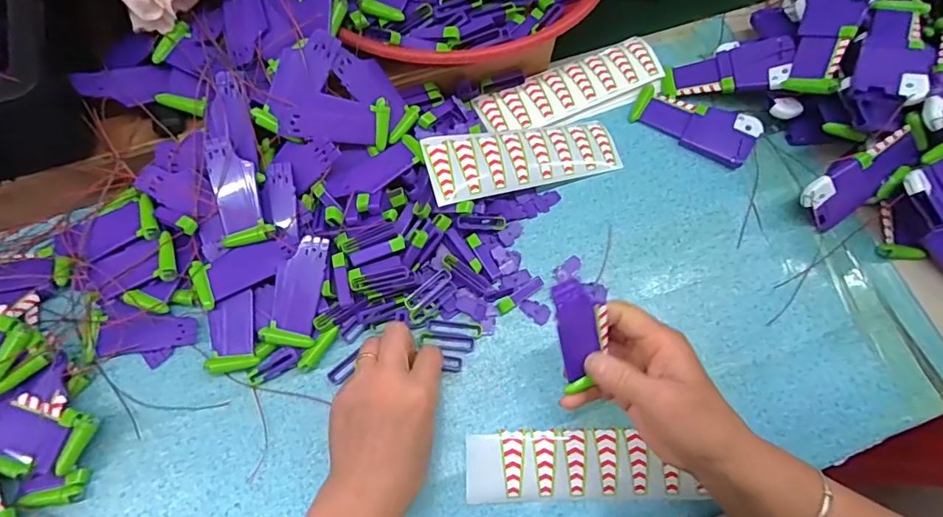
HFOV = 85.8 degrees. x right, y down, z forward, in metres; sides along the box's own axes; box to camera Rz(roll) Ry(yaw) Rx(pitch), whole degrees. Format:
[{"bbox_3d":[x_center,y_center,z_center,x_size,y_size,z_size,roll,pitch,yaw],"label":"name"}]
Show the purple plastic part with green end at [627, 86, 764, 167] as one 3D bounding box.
[{"bbox_3d":[0.219,-0.133,0.500,0.117,0.024,0.048,29,71,9],"label":"purple plastic part with green end"}]

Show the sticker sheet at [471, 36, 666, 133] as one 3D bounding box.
[{"bbox_3d":[0.100,-0.168,0.514,0.192,0.018,0.063,-21,71,-9],"label":"sticker sheet"}]

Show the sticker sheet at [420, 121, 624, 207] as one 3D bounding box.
[{"bbox_3d":[0.052,-0.092,0.466,0.192,0.008,0.057,-13,83,-22],"label":"sticker sheet"}]

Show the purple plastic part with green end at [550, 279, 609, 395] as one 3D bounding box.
[{"bbox_3d":[0.074,0.051,0.339,0.032,0.082,0.008,-15,26,-7],"label":"purple plastic part with green end"}]

